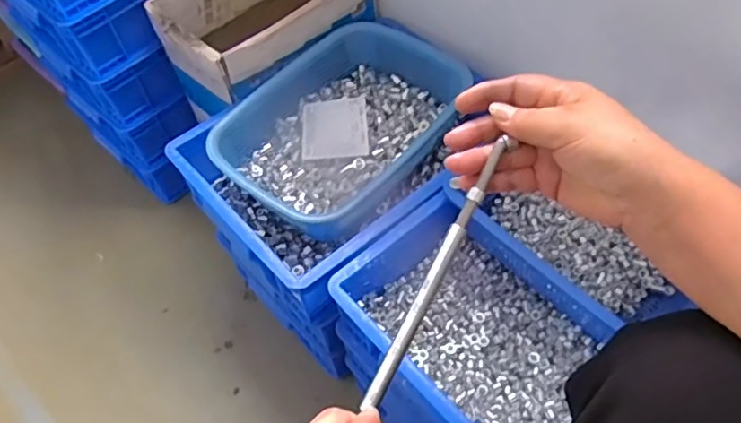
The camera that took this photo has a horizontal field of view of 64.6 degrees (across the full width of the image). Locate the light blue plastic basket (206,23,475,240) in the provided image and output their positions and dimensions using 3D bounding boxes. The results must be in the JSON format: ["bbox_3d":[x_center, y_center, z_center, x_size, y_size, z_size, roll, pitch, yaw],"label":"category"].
[{"bbox_3d":[-0.045,-0.124,0.825,0.246,0.100,0.338,36,64,26],"label":"light blue plastic basket"}]

